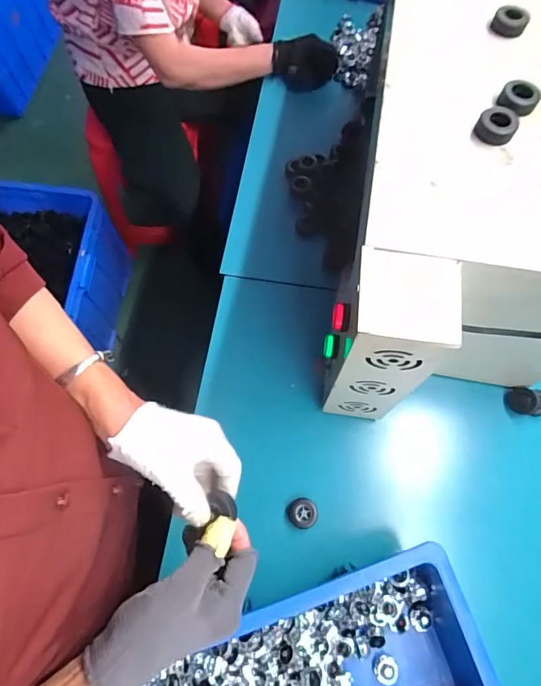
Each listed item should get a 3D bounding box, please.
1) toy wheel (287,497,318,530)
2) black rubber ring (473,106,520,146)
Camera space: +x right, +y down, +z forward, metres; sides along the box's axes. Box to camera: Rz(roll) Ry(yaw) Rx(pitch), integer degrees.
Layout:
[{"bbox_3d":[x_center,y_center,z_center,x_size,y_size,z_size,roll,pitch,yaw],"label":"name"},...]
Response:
[{"bbox_3d":[0.042,0.227,0.544,0.038,0.014,0.038,0,69,0],"label":"toy wheel"},{"bbox_3d":[0.227,-0.217,0.410,0.037,0.016,0.041,28,72,10],"label":"black rubber ring"}]

